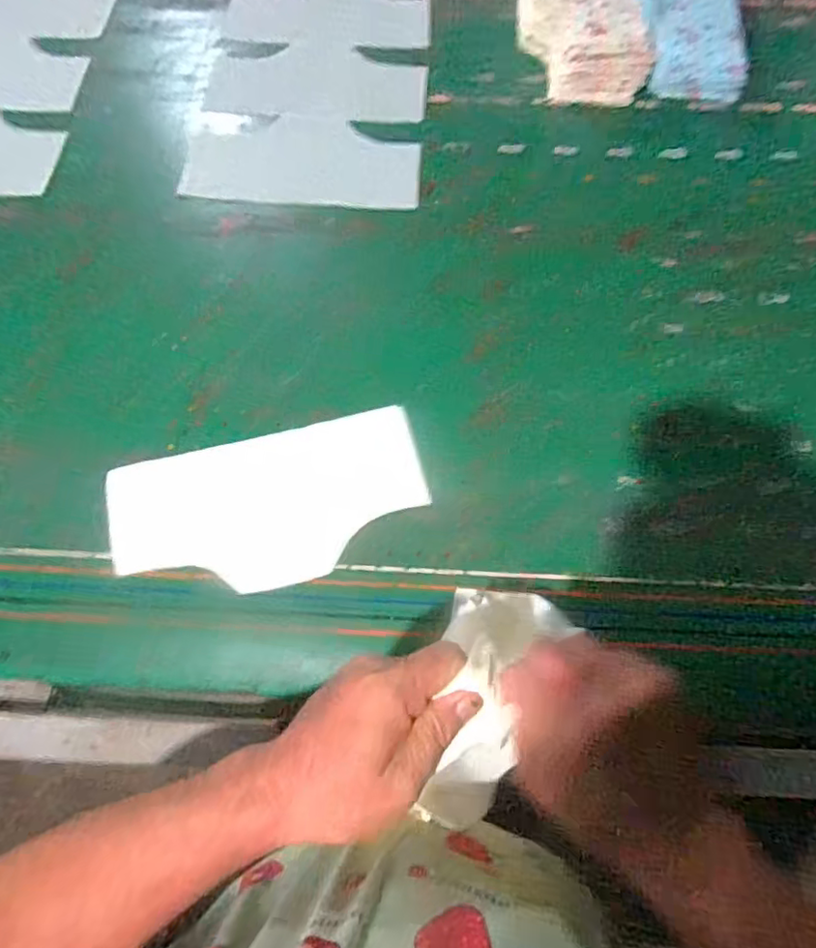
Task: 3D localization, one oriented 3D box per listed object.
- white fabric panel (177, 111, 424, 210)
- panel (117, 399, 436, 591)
[{"bbox_3d":[-0.147,-0.449,0.847,0.328,0.009,0.179,5,66,2],"label":"white fabric panel"},{"bbox_3d":[-0.140,0.034,0.623,0.317,0.012,0.163,-14,70,-10],"label":"panel"}]

